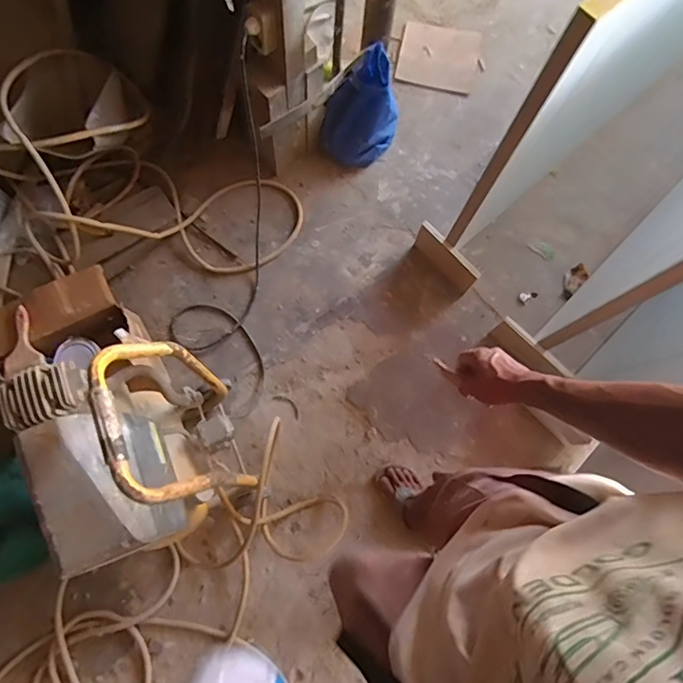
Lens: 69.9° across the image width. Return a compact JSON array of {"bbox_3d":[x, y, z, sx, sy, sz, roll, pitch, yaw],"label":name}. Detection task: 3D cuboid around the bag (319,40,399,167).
[{"bbox_3d":[0.062,-0.689,1.470,0.174,0.274,0.217,34,78,6],"label":"bag"}]

